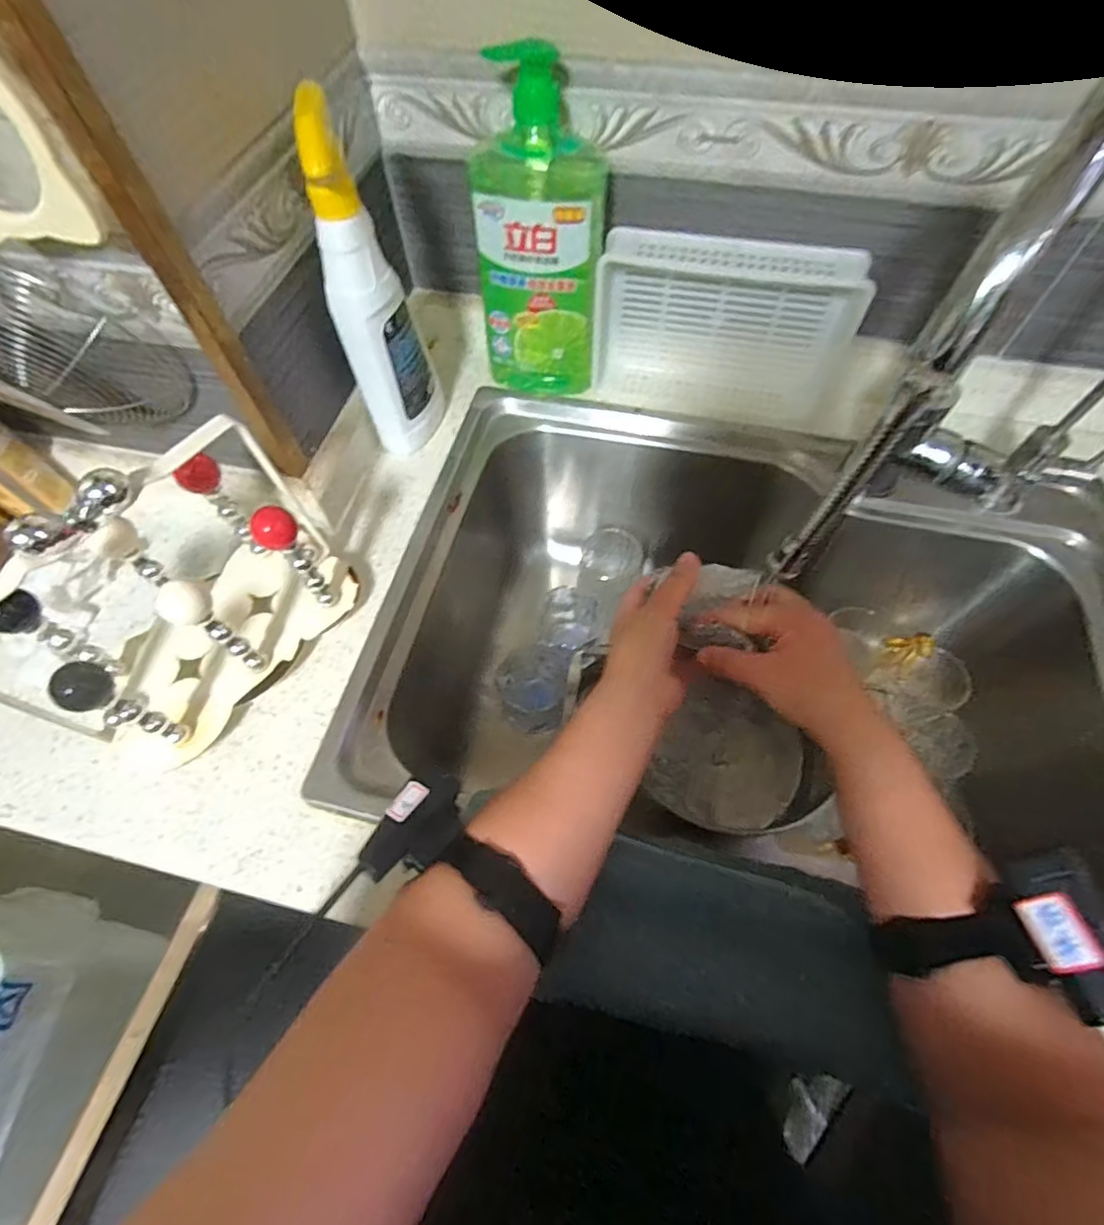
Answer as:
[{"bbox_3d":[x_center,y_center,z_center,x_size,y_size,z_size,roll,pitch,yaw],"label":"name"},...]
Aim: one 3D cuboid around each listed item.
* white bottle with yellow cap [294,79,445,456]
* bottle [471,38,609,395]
[{"bbox_3d":[-0.143,-0.245,0.465,0.049,0.265,0.067,5,61,4],"label":"white bottle with yellow cap"},{"bbox_3d":[-0.009,-0.318,0.501,0.107,0.257,0.058,10,62,7],"label":"bottle"}]

